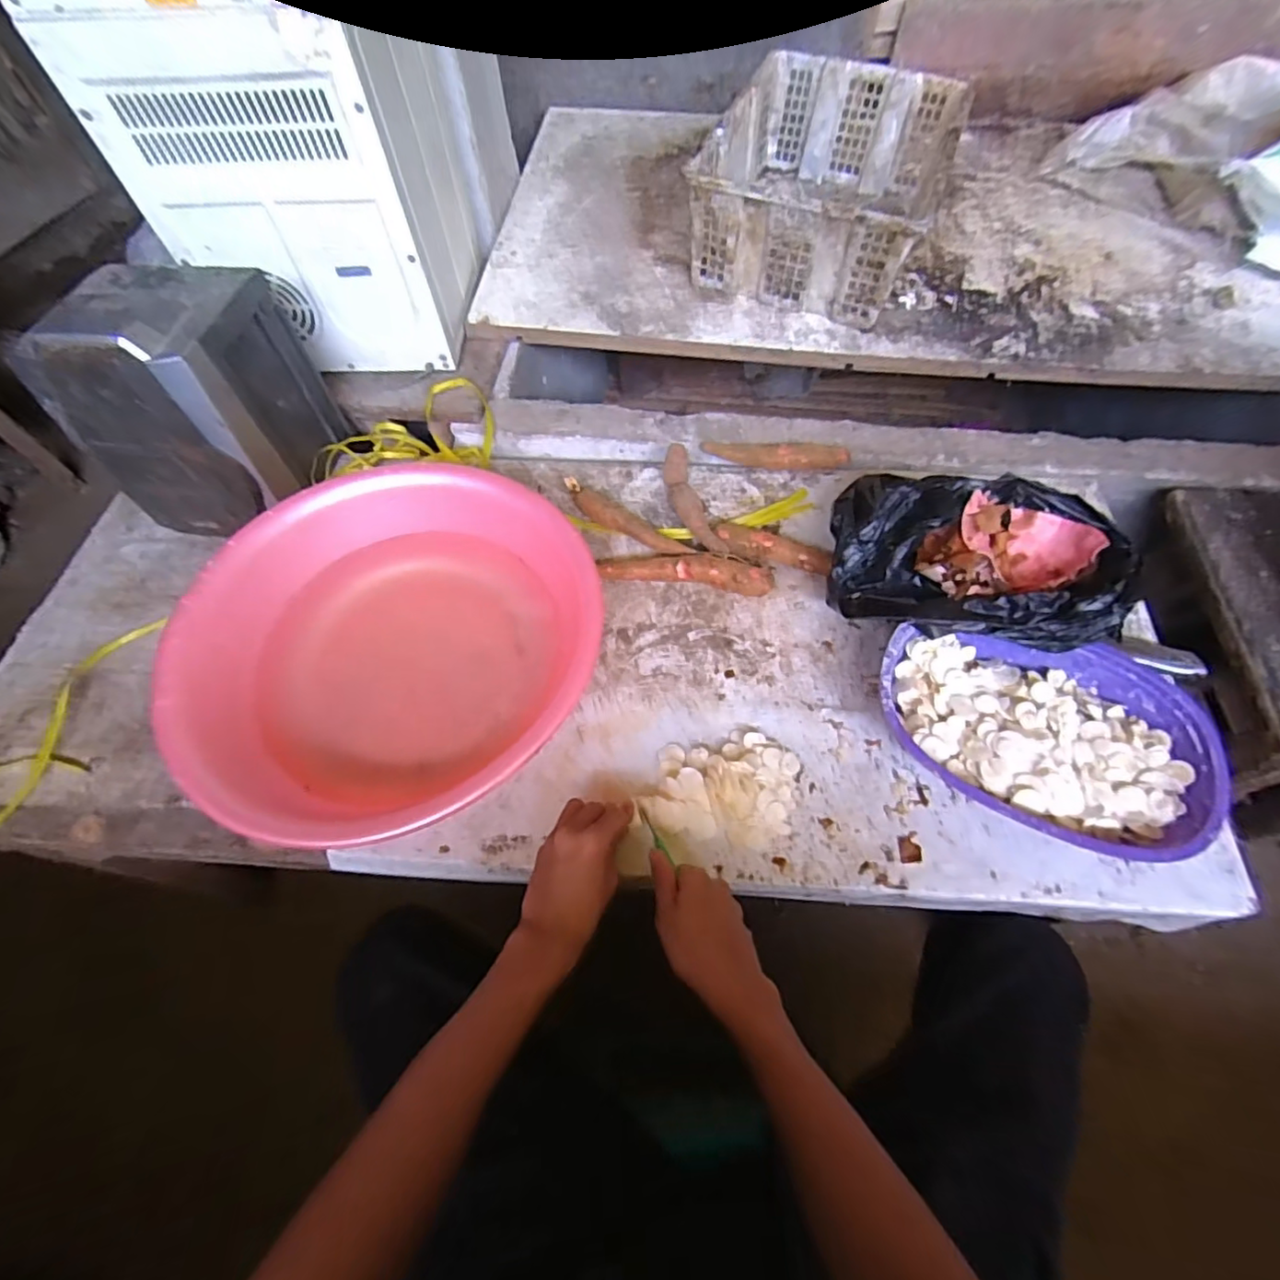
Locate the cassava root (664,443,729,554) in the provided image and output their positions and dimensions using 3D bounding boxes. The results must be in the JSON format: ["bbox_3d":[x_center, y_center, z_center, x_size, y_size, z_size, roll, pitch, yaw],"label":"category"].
[{"bbox_3d":[0.068,-0.179,0.768,0.042,0.032,0.187,-17,61,-9],"label":"cassava root"}]

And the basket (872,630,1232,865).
[{"bbox_3d":[0.387,0.094,0.588,0.302,0.071,0.208,18,61,11],"label":"basket"}]

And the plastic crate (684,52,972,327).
[{"bbox_3d":[0.298,-0.735,0.959,0.333,0.172,0.467,19,61,12],"label":"plastic crate"}]

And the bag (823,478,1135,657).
[{"bbox_3d":[0.352,-0.083,0.650,0.283,0.127,0.201,22,62,13],"label":"bag"}]

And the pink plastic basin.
[{"bbox_3d":[-0.254,0.006,0.628,0.422,0.111,0.402,-3,59,-1],"label":"pink plastic basin"}]

